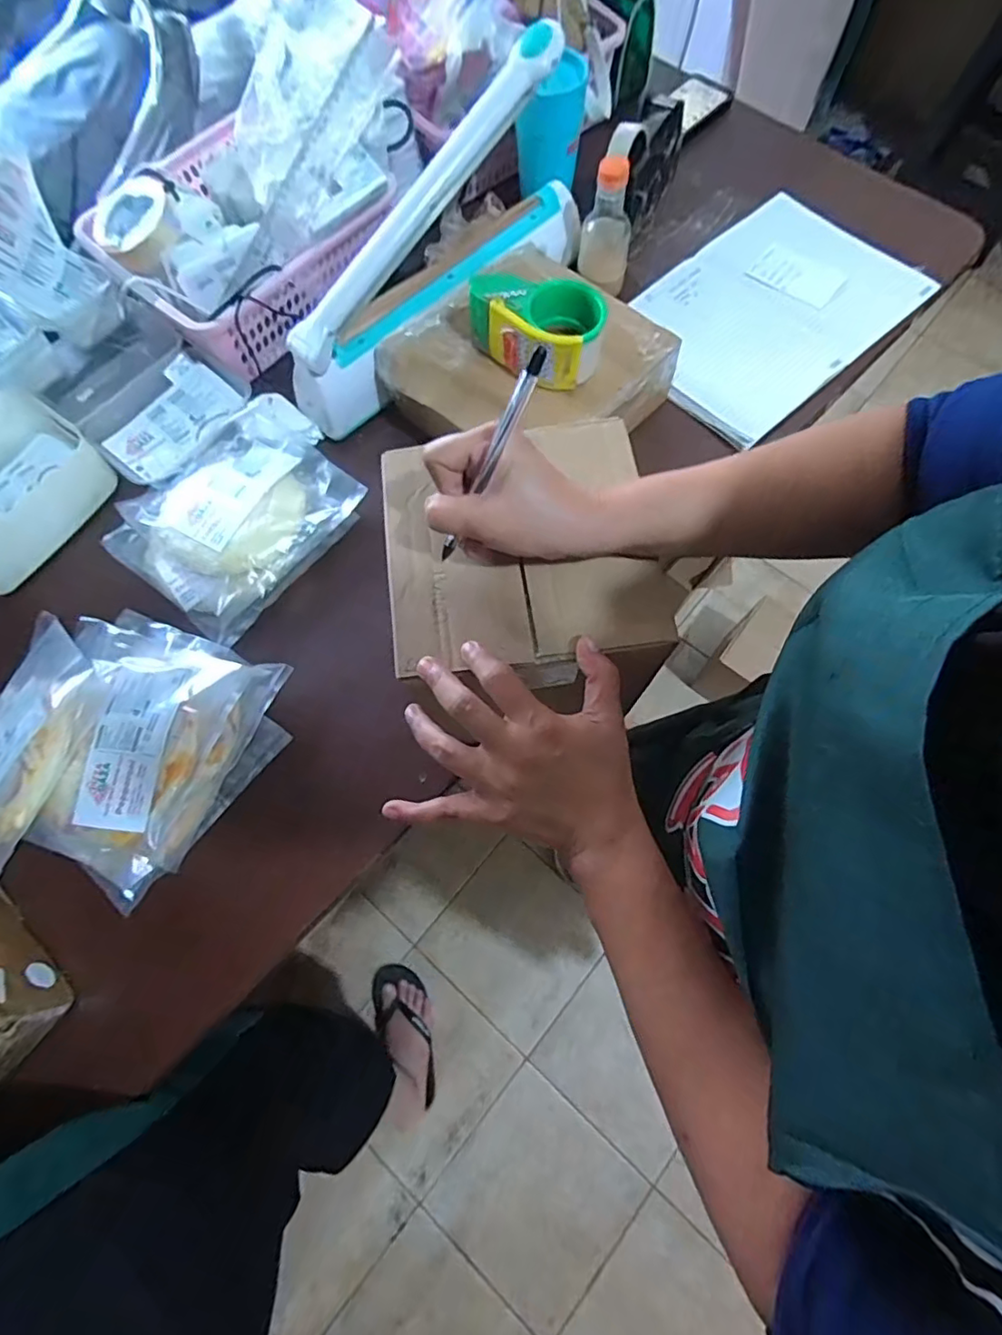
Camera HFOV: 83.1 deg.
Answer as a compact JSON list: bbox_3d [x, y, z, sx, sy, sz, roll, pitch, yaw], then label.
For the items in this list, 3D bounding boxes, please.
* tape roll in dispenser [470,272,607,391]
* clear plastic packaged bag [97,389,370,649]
[{"bbox_3d":[0.034,-0.337,0.569,0.132,0.060,0.081,8,72,4],"label":"tape roll in dispenser"},{"bbox_3d":[-0.282,-0.178,0.618,0.200,0.038,0.240,39,77,12],"label":"clear plastic packaged bag"}]

